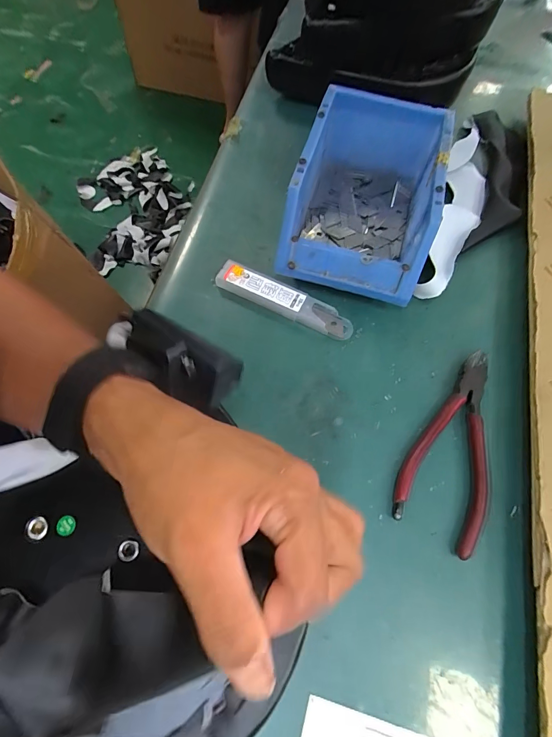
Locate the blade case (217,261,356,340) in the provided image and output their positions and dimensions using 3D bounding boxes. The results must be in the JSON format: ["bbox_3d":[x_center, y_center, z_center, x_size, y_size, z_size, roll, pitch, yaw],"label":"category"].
[{"bbox_3d":[0.008,-0.060,0.324,0.127,0.013,0.026,25,68,8],"label":"blade case"}]

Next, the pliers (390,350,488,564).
[{"bbox_3d":[0.142,0.054,0.279,0.061,0.011,0.153,28,69,10],"label":"pliers"}]

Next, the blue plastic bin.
[{"bbox_3d":[0.080,-0.157,0.333,0.116,0.077,0.183,16,67,5],"label":"blue plastic bin"}]

